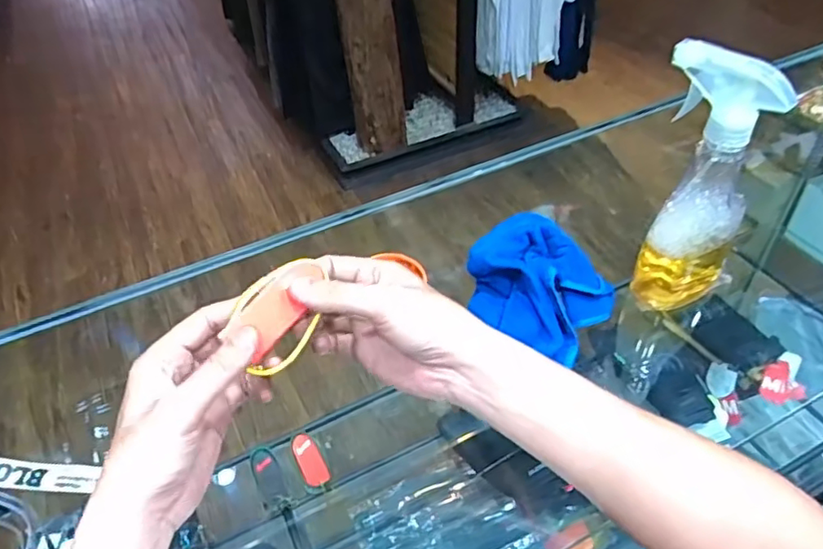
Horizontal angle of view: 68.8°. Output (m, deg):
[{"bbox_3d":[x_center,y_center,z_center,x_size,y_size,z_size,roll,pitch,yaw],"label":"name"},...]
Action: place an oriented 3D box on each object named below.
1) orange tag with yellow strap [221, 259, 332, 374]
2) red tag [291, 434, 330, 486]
[{"bbox_3d":[-0.079,0.026,0.376,0.065,0.055,0.017,-33,6,-17],"label":"orange tag with yellow strap"},{"bbox_3d":[-0.126,0.232,0.751,0.029,0.007,0.076,-23,47,-18],"label":"red tag"}]

